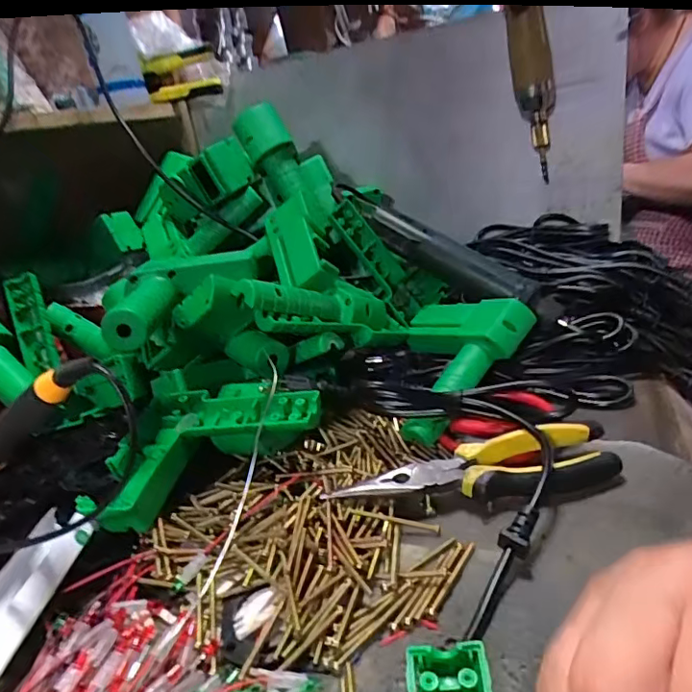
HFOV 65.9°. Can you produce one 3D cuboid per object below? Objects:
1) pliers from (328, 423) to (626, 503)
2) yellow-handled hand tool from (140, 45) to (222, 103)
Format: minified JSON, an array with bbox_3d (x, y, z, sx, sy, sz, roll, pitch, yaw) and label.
[{"bbox_3d":[0.085,0.084,0.356,0.186,0.027,0.039,-11,23,-3],"label":"pliers"},{"bbox_3d":[-0.208,-0.341,0.671,0.099,0.053,0.019,-5,24,11],"label":"yellow-handled hand tool"}]

